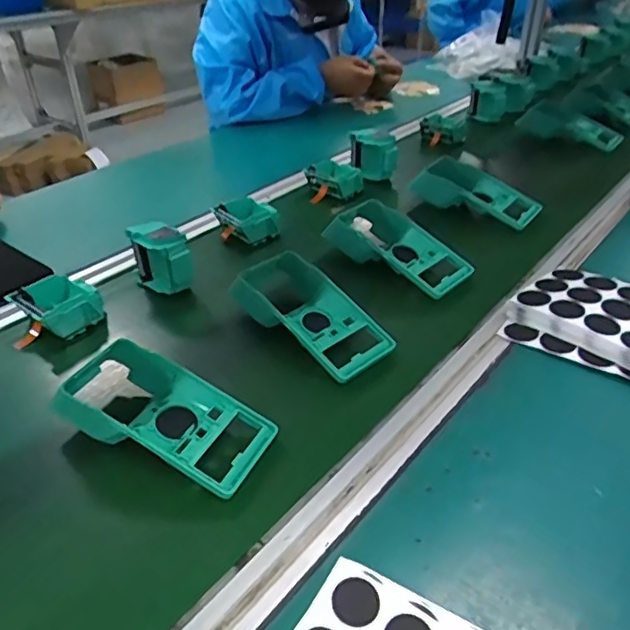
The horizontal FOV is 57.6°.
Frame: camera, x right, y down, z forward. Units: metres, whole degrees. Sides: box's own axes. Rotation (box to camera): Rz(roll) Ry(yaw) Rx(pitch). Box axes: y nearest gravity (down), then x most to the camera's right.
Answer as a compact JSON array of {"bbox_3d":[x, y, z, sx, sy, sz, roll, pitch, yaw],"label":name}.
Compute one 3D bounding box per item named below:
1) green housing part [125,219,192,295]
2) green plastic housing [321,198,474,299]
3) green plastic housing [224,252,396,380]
[{"bbox_3d":[-0.181,-0.066,0.676,0.044,0.071,0.078,-29,41,-32],"label":"green housing part"},{"bbox_3d":[0.104,-0.093,0.730,0.193,0.050,0.087,26,44,37],"label":"green plastic housing"},{"bbox_3d":[-0.007,-0.005,0.619,0.199,0.053,0.098,36,46,27],"label":"green plastic housing"}]

